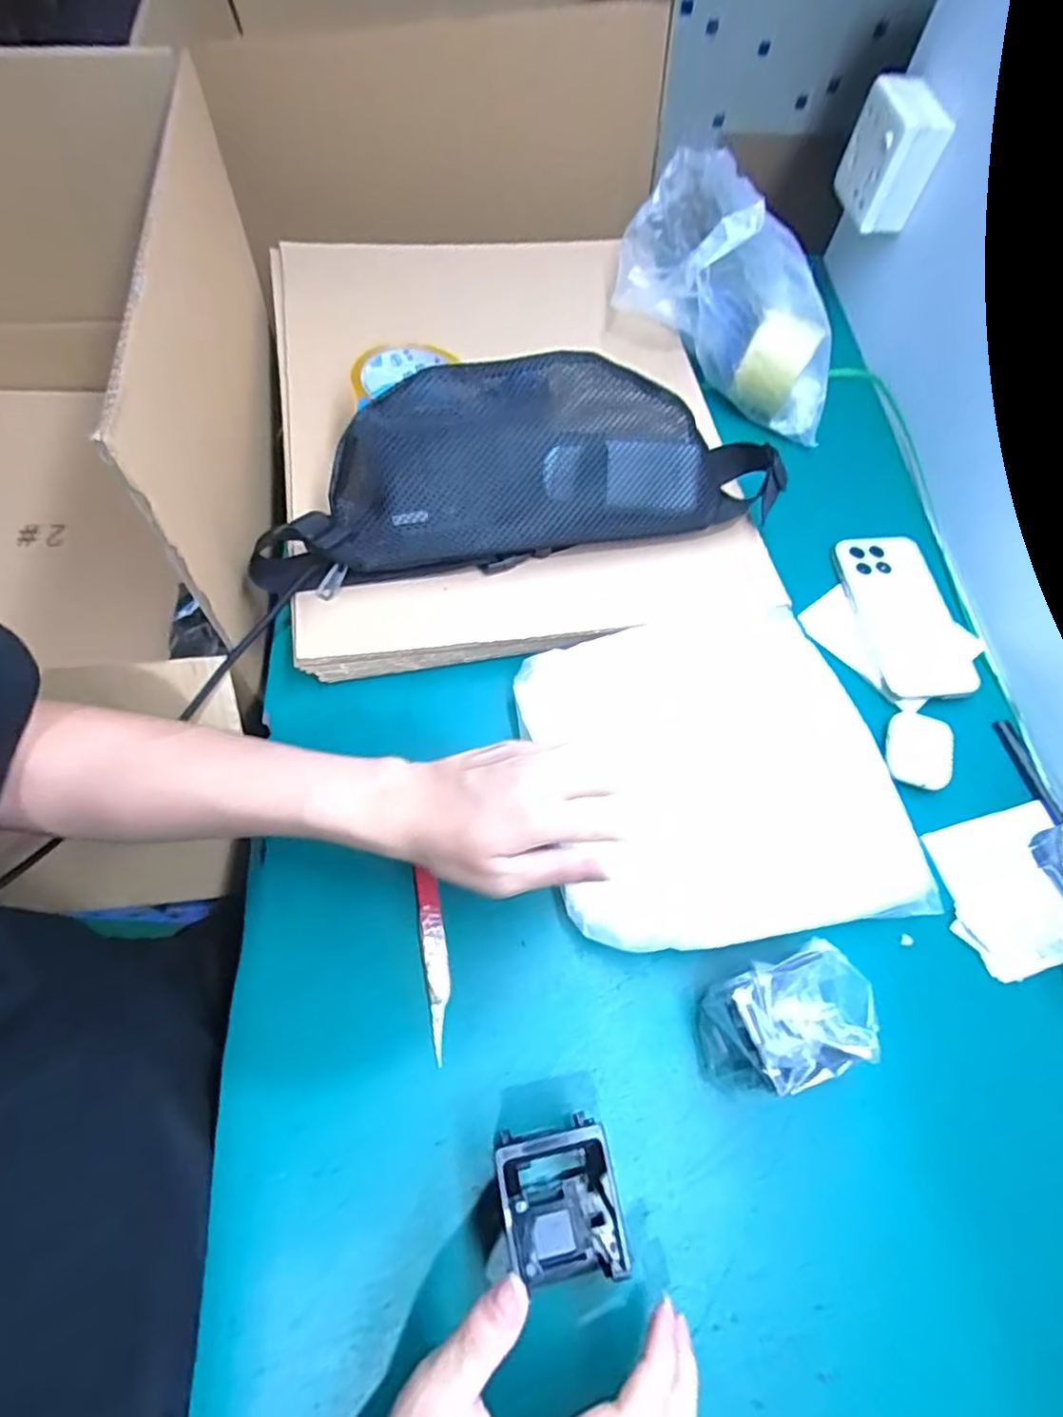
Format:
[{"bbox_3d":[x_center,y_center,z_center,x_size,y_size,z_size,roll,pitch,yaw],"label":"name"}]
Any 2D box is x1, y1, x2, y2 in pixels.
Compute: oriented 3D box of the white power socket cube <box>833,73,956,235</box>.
[{"bbox_3d":[0.330,-0.514,0.627,0.046,0.093,0.092,-4,64,-6],"label":"white power socket cube"}]

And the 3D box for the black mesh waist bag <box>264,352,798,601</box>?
[{"bbox_3d":[-0.006,-0.188,0.509,0.413,0.080,0.147,-11,95,-9],"label":"black mesh waist bag"}]

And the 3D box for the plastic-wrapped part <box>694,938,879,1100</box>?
[{"bbox_3d":[0.146,0.183,0.396,0.088,0.078,0.063,-16,65,-12],"label":"plastic-wrapped part"}]

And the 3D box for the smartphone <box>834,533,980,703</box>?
[{"bbox_3d":[0.312,-0.079,0.565,0.077,0.005,0.155,-8,65,-1],"label":"smartphone"}]

